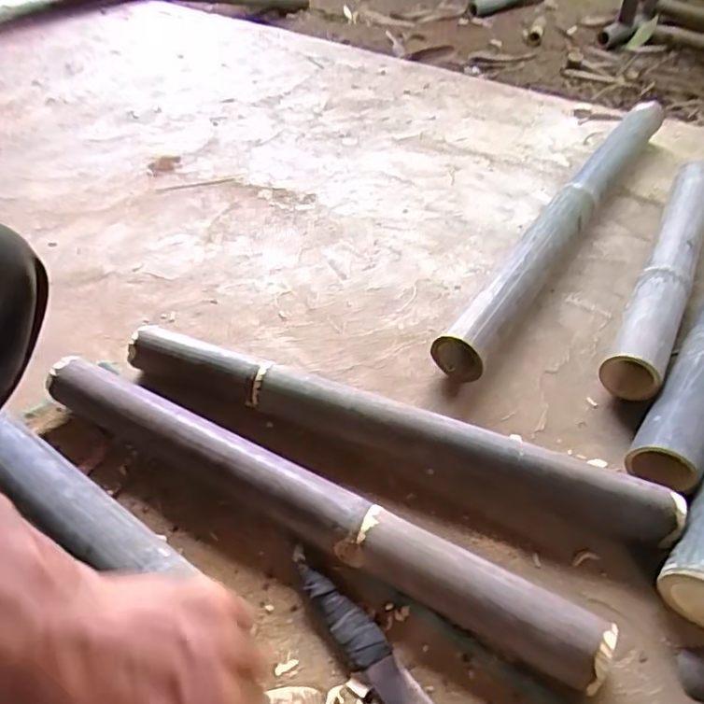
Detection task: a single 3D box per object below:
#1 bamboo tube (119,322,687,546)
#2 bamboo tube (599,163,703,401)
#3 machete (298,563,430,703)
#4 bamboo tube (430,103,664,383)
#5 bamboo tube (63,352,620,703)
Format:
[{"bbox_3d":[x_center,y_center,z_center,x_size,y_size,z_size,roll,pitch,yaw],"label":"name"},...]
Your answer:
[{"bbox_3d":[0.024,0.089,0.666,0.666,0.070,0.061,17,49,15],"label":"bamboo tube"},{"bbox_3d":[0.494,-0.140,0.874,0.073,0.082,0.569,24,51,20],"label":"bamboo tube"},{"bbox_3d":[0.037,0.298,0.496,0.037,0.018,0.261,-30,54,-26],"label":"machete"},{"bbox_3d":[0.383,-0.245,0.962,0.063,0.065,0.854,28,52,23],"label":"bamboo tube"},{"bbox_3d":[-0.064,0.157,0.596,0.650,0.066,0.057,21,50,20],"label":"bamboo tube"}]

